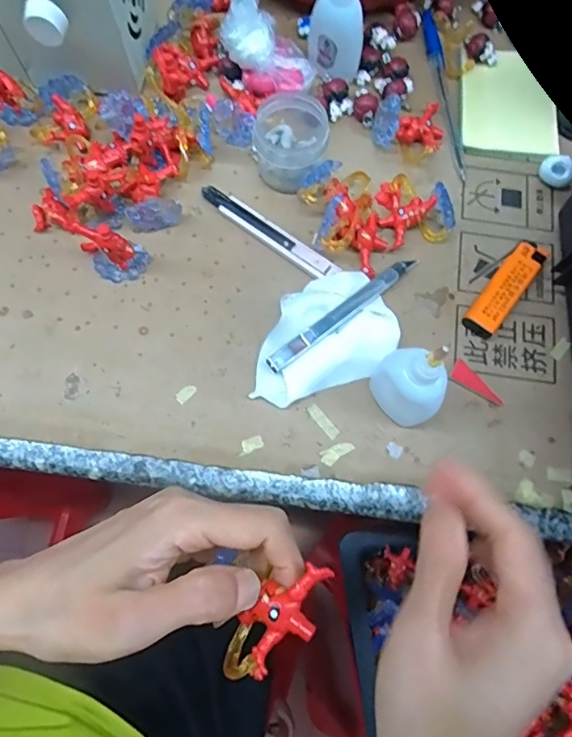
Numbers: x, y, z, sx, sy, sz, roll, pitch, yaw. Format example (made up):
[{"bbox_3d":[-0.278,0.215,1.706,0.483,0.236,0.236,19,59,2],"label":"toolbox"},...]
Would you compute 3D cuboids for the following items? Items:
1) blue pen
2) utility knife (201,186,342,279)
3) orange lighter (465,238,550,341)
[{"bbox_3d":[0.129,-0.226,0.404,0.013,0.008,0.163,-5,74,-2],"label":"blue pen"},{"bbox_3d":[-0.013,-0.102,0.363,0.118,0.012,0.017,38,77,9],"label":"utility knife"},{"bbox_3d":[0.158,-0.058,0.354,0.023,0.013,0.082,38,77,9],"label":"orange lighter"}]

